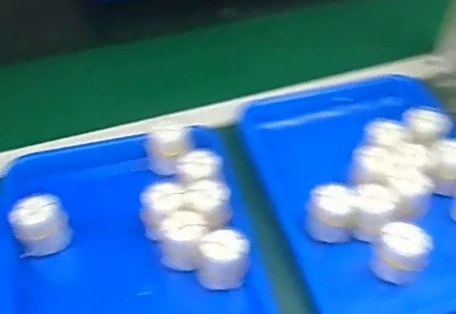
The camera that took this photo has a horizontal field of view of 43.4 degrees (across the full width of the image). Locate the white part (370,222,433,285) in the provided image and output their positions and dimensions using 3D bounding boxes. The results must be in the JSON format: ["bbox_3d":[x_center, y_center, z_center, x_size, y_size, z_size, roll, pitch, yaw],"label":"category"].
[{"bbox_3d":[0.169,0.097,0.569,0.042,0.059,0.036,-3,47,-3],"label":"white part"}]

